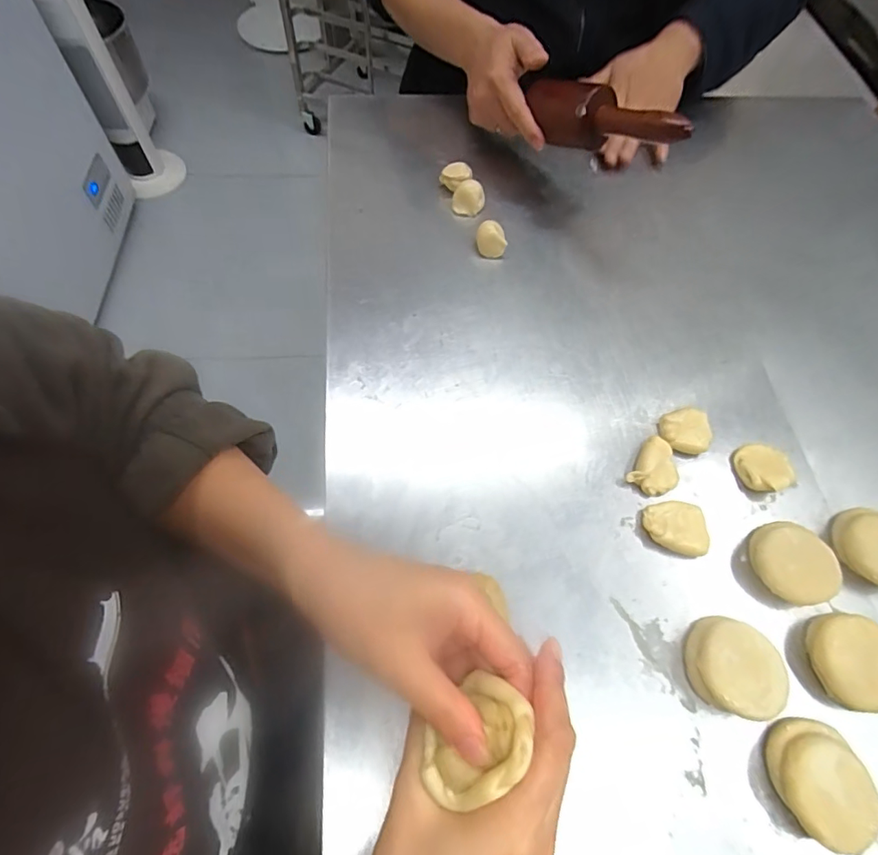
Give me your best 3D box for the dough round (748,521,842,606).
[{"bbox_3d":[0.286,0.111,0.398,0.058,0.031,0.063,2,63,-3],"label":"dough round"}]

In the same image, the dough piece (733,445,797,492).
[{"bbox_3d":[0.295,0.037,0.441,0.048,0.019,0.044,-11,64,-9],"label":"dough piece"}]

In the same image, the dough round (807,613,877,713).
[{"bbox_3d":[0.310,0.175,0.365,0.057,0.029,0.064,-4,64,-6],"label":"dough round"}]

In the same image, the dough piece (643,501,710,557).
[{"bbox_3d":[0.198,0.084,0.411,0.051,0.017,0.041,14,63,3],"label":"dough piece"}]

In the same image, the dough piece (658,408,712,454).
[{"bbox_3d":[0.227,0.004,0.450,0.042,0.018,0.040,-4,64,-6],"label":"dough piece"}]

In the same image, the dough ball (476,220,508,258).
[{"bbox_3d":[0.059,-0.209,0.546,0.033,0.030,0.031,2,63,-3],"label":"dough ball"}]

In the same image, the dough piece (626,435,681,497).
[{"bbox_3d":[0.194,0.035,0.432,0.037,0.015,0.051,33,66,12],"label":"dough piece"}]

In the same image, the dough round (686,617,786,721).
[{"bbox_3d":[0.218,0.177,0.359,0.061,0.028,0.062,2,63,-3],"label":"dough round"}]

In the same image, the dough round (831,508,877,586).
[{"bbox_3d":[0.364,0.102,0.407,0.059,0.029,0.058,2,63,-3],"label":"dough round"}]

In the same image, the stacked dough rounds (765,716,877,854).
[{"bbox_3d":[0.258,0.241,0.333,0.056,0.024,0.070,2,63,-3],"label":"stacked dough rounds"}]

